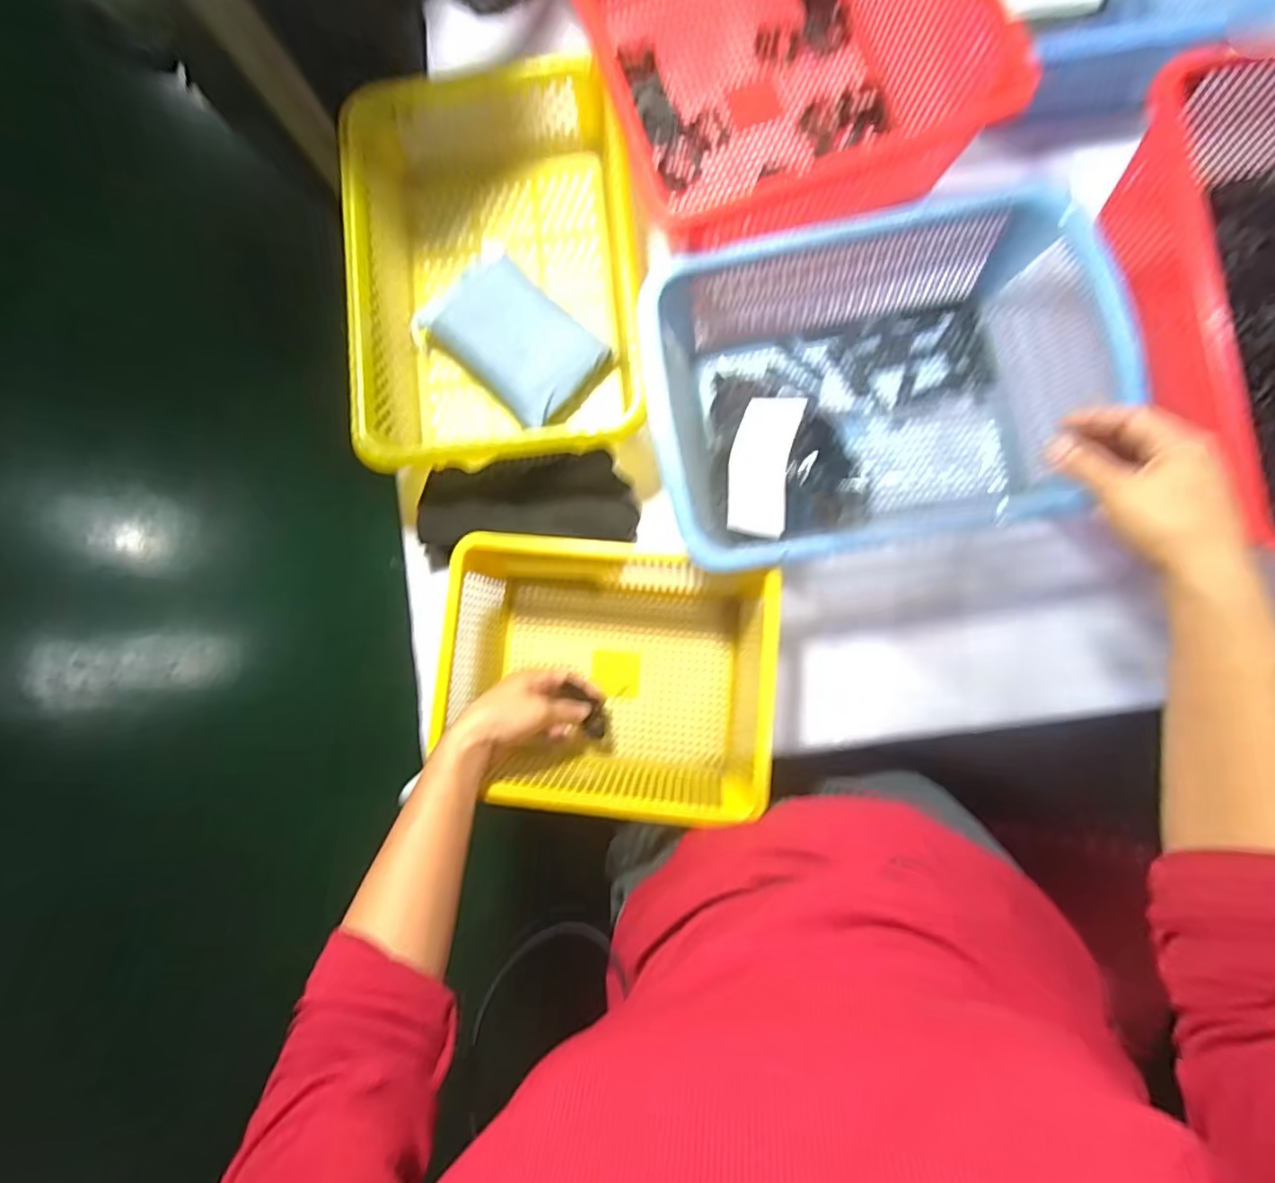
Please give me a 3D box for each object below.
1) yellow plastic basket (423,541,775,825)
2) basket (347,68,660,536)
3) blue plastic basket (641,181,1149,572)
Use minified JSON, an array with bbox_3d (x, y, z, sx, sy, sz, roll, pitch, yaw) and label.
[{"bbox_3d":[-0.027,0.065,0.512,0.273,0.098,0.214,2,83,5],"label":"yellow plastic basket"},{"bbox_3d":[-0.129,-0.288,0.557,0.261,0.080,0.377,-7,82,4],"label":"basket"},{"bbox_3d":[0.190,-0.167,0.501,0.344,0.101,0.254,-11,82,4],"label":"blue plastic basket"}]

